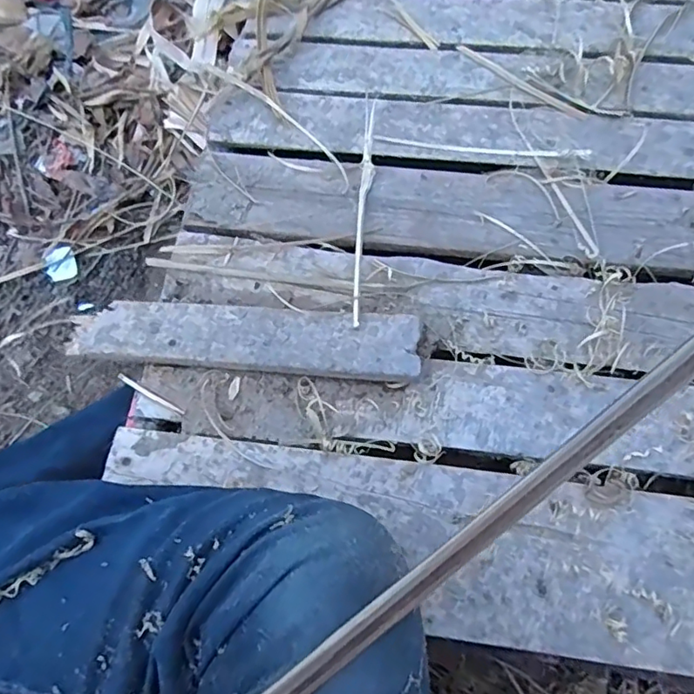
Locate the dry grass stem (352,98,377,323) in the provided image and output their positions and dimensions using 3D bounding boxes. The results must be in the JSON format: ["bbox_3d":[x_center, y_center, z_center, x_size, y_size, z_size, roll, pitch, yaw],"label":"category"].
[{"bbox_3d":[0.017,-0.140,0.529,0.012,0.019,0.269,3,66,3],"label":"dry grass stem"}]

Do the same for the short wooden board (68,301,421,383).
[{"bbox_3d":[-0.087,-0.006,0.476,0.289,0.017,0.058,4,66,3],"label":"short wooden board"}]

